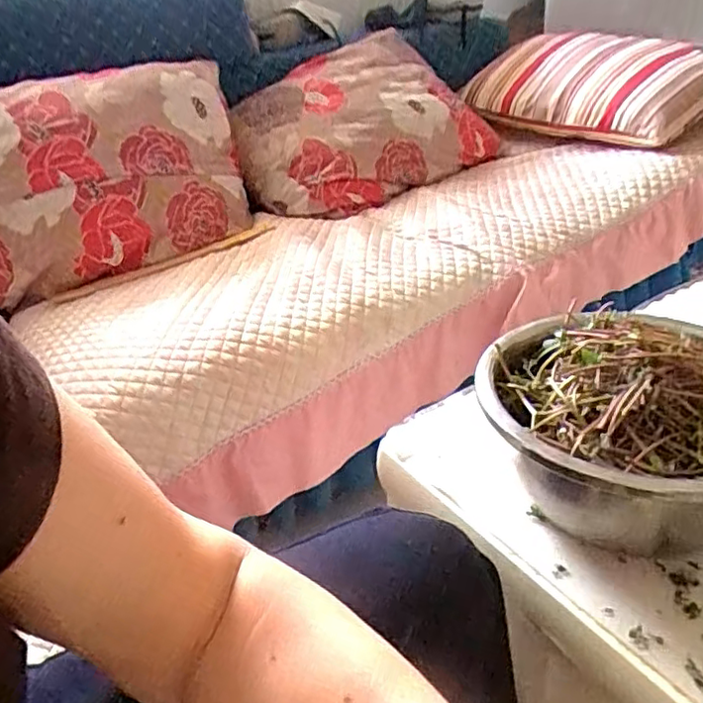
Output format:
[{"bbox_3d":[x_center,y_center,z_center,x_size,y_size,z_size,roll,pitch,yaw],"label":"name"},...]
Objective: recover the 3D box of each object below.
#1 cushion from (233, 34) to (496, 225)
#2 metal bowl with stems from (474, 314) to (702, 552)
[{"bbox_3d":[0.020,-0.548,1.512,0.602,0.192,0.443,-34,83,-29],"label":"cushion"},{"bbox_3d":[0.218,0.060,0.481,0.218,0.143,0.200,-5,30,3],"label":"metal bowl with stems"}]

